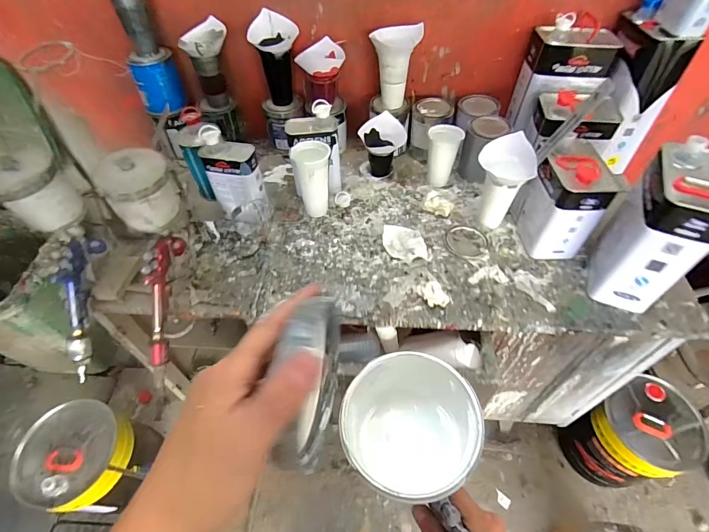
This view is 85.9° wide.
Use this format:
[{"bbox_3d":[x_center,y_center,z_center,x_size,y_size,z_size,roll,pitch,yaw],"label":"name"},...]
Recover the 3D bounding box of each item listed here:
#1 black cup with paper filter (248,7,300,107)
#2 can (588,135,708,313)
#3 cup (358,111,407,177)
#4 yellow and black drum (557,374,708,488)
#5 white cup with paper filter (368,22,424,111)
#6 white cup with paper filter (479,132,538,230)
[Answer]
[{"bbox_3d":[-0.193,-0.506,0.942,0.095,0.182,0.078,17,54,13],"label":"black cup with paper filter"},{"bbox_3d":[0.534,-0.059,0.681,0.112,0.260,0.160,19,54,15],"label":"can"},{"bbox_3d":[0.071,-0.302,0.969,0.112,0.128,0.091,-1,52,0],"label":"cup"},{"bbox_3d":[0.842,0.522,1.156,0.251,0.312,0.234,-17,54,-13],"label":"yellow and black drum"},{"bbox_3d":[0.096,-0.474,0.913,0.095,0.165,0.094,38,61,26],"label":"white cup with paper filter"},{"bbox_3d":[0.310,-0.181,0.826,0.101,0.172,0.104,0,52,0],"label":"white cup with paper filter"}]

